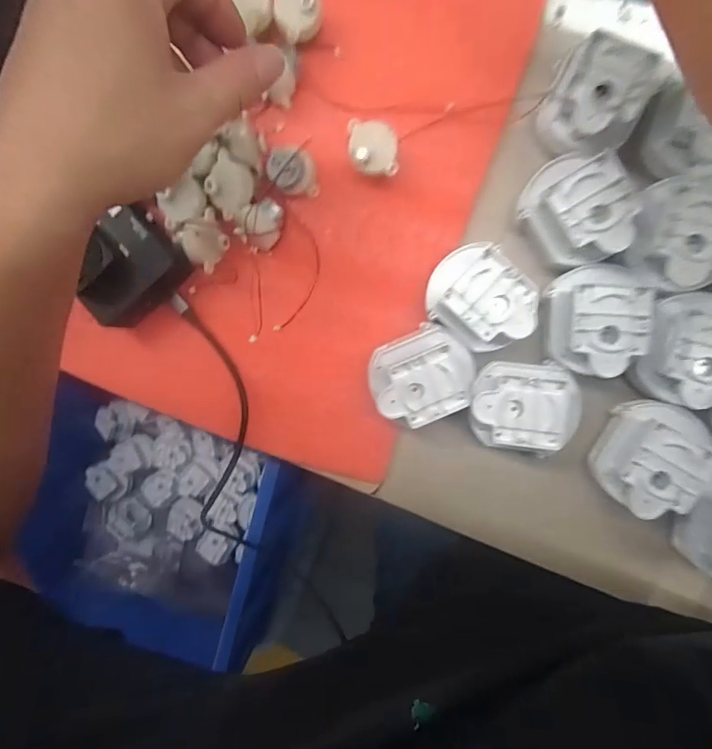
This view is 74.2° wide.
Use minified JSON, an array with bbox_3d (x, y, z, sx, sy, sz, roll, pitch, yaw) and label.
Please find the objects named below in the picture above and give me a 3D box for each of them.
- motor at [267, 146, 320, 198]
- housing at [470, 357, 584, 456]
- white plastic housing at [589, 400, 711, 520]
[{"bbox_3d":[-0.044,-0.138,0.325,0.029,0.024,0.027,0,92,7],"label":"motor"},{"bbox_3d":[0.107,0.020,0.312,0.064,0.044,0.056,5,93,6],"label":"housing"},{"bbox_3d":[0.188,0.052,0.306,0.054,0.047,0.068,34,95,4],"label":"white plastic housing"}]

